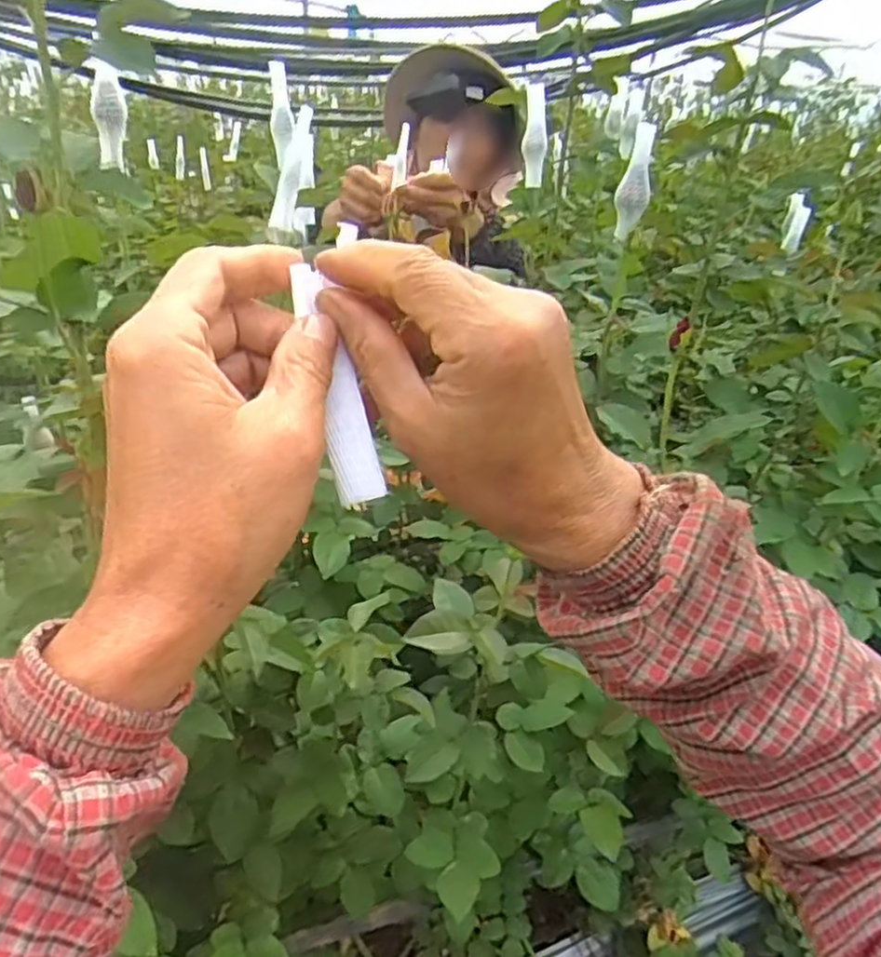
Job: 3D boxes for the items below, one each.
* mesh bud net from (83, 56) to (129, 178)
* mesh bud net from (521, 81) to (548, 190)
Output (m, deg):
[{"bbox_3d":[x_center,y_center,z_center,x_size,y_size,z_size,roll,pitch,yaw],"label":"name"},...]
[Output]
[{"bbox_3d":[-0.272,-0.298,0.600,0.021,0.080,0.020,24,35,34],"label":"mesh bud net"},{"bbox_3d":[0.101,-0.367,0.782,0.019,0.099,0.045,0,29,-5],"label":"mesh bud net"}]

